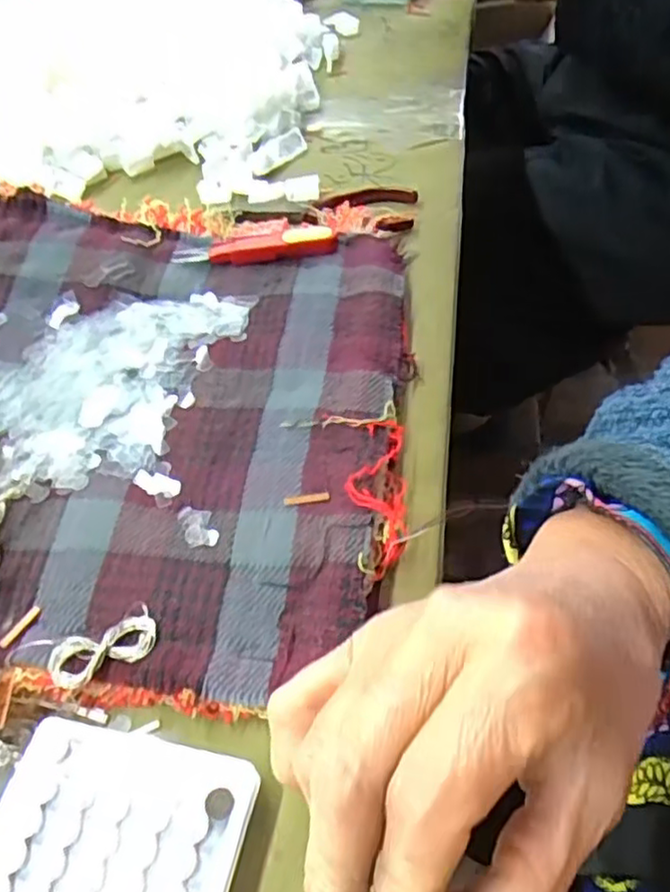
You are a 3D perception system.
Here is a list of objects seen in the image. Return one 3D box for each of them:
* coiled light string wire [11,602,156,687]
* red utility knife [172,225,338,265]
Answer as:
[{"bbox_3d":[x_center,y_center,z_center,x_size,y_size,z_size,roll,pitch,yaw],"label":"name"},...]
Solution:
[{"bbox_3d":[-0.106,0.088,0.296,0.057,0.009,0.024,-20,53,-10],"label":"coiled light string wire"},{"bbox_3d":[-0.054,-0.134,0.461,0.109,0.015,0.023,-3,52,3],"label":"red utility knife"}]

